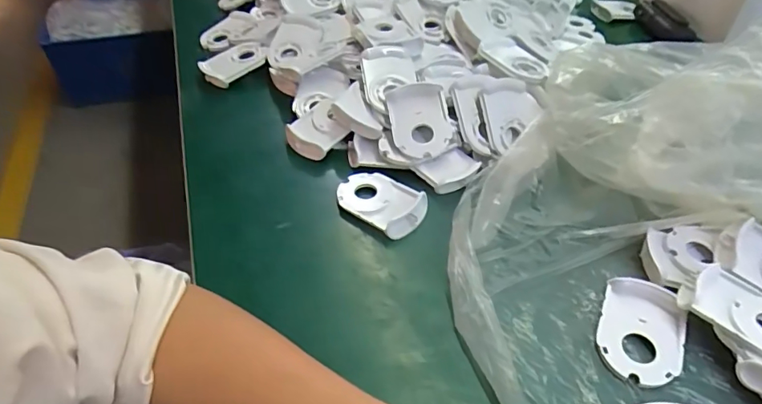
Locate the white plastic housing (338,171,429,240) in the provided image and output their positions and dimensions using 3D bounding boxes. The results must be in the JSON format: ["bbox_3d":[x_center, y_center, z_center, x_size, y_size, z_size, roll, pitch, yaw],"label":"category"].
[{"bbox_3d":[0.000,-0.004,0.455,0.081,0.017,0.054,29,51,26],"label":"white plastic housing"}]

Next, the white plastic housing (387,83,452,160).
[{"bbox_3d":[0.039,-0.080,0.493,0.058,0.019,0.078,-8,72,1],"label":"white plastic housing"}]

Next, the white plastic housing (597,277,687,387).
[{"bbox_3d":[0.194,0.095,0.364,0.058,0.011,0.078,18,47,17],"label":"white plastic housing"}]

